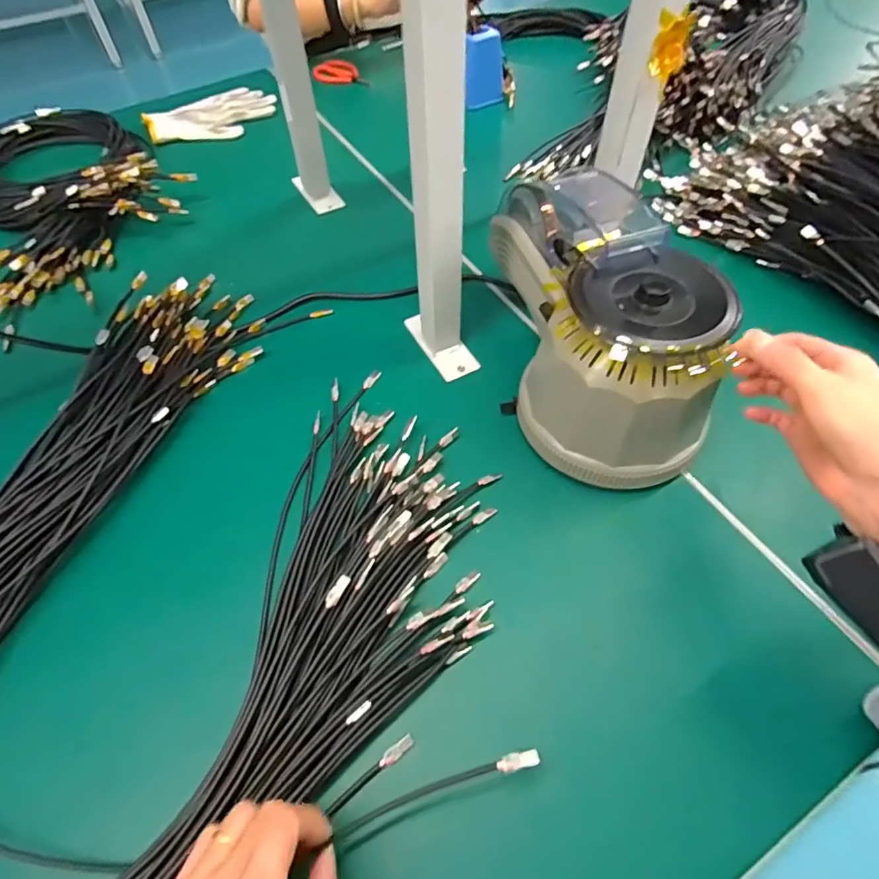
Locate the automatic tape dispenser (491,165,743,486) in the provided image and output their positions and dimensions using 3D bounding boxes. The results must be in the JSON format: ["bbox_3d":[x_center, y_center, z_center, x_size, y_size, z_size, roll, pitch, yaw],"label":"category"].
[{"bbox_3d":[0.131,-0.120,0.455,0.135,0.140,0.279,-8,56,-2],"label":"automatic tape dispenser"}]

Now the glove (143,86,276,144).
[{"bbox_3d":[-0.354,-0.512,0.833,0.196,0.024,0.117,-39,63,-22],"label":"glove"}]

